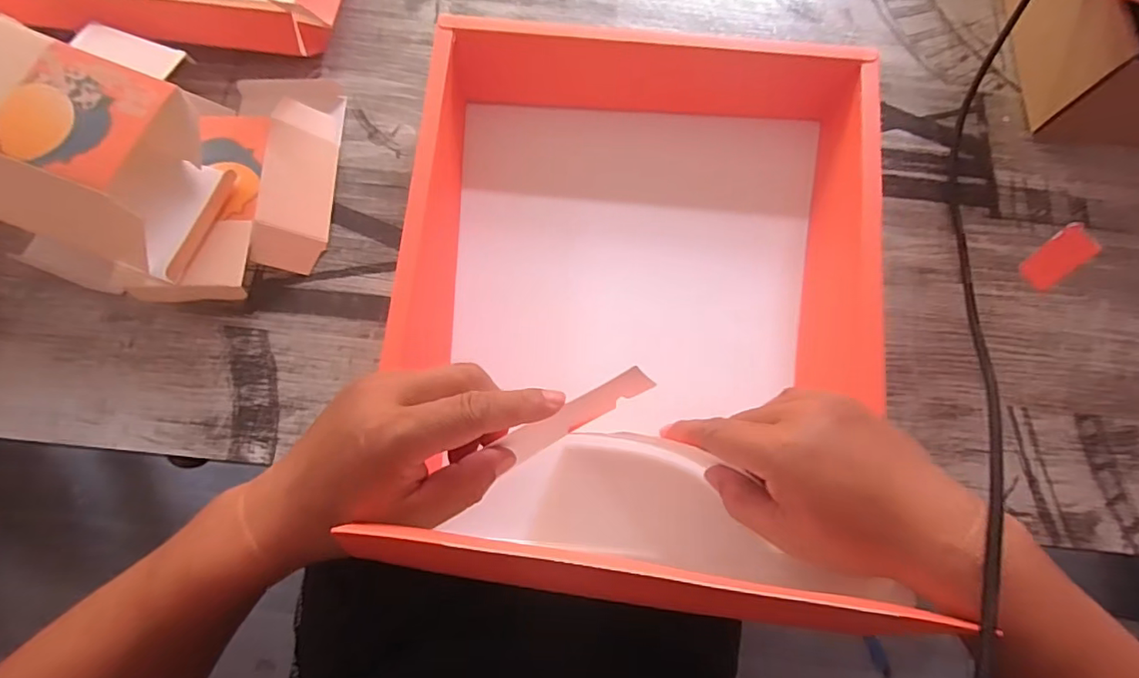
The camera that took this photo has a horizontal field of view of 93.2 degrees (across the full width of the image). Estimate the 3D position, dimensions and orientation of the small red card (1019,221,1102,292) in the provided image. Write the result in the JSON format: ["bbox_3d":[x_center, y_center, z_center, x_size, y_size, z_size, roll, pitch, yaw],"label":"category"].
[{"bbox_3d":[0.378,-0.063,0.414,0.071,0.004,0.028,-33,77,-11],"label":"small red card"}]

